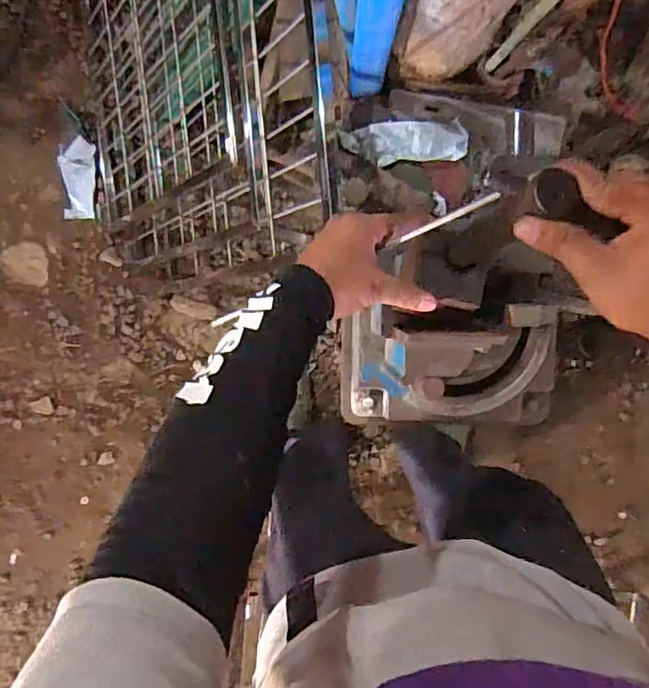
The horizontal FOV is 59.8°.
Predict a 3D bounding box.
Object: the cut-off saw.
[{"bbox_3d":[0.167,-0.104,0.650,0.262,0.267,0.419,-1,93,-5],"label":"cut-off saw"}]

